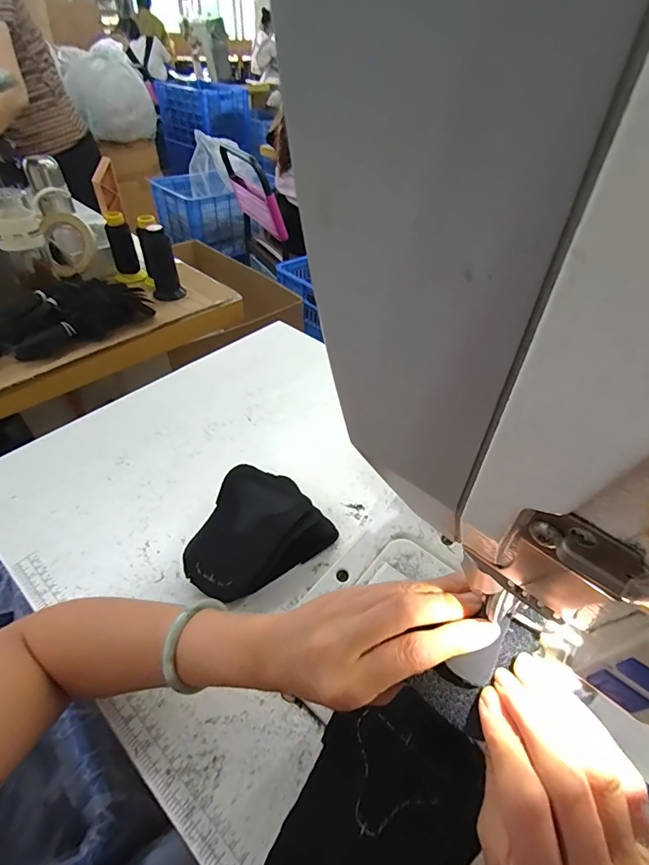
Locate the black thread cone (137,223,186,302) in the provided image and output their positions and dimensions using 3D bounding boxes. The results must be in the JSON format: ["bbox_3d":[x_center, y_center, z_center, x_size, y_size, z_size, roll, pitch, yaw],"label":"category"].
[{"bbox_3d":[-0.305,-0.318,0.803,0.063,0.130,0.056,-12,46,-16],"label":"black thread cone"}]

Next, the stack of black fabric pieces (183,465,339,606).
[{"bbox_3d":[-0.076,0.106,0.442,0.118,0.052,0.132,29,49,24],"label":"stack of black fabric pieces"}]

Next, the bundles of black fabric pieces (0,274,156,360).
[{"bbox_3d":[-0.408,-0.202,0.705,0.228,0.083,0.103,-21,49,-23],"label":"bundles of black fabric pieces"}]

